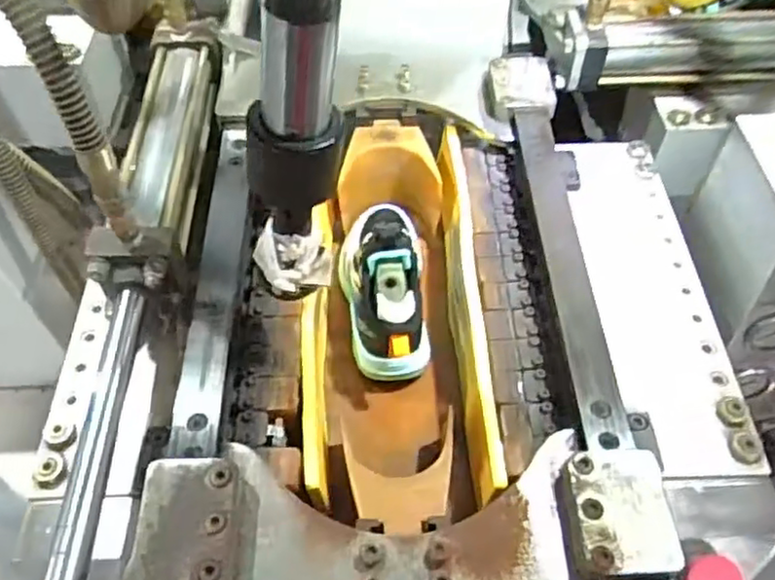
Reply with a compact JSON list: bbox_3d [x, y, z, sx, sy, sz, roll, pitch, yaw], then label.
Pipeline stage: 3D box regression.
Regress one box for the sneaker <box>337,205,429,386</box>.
[{"bbox_3d":[-0.001,-0.016,0.652,0.083,0.102,0.199,-3,56,-2],"label":"sneaker"}]

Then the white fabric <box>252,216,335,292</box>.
[{"bbox_3d":[-0.065,-0.022,0.476,0.053,0.046,0.038,-16,57,-11],"label":"white fabric"}]

